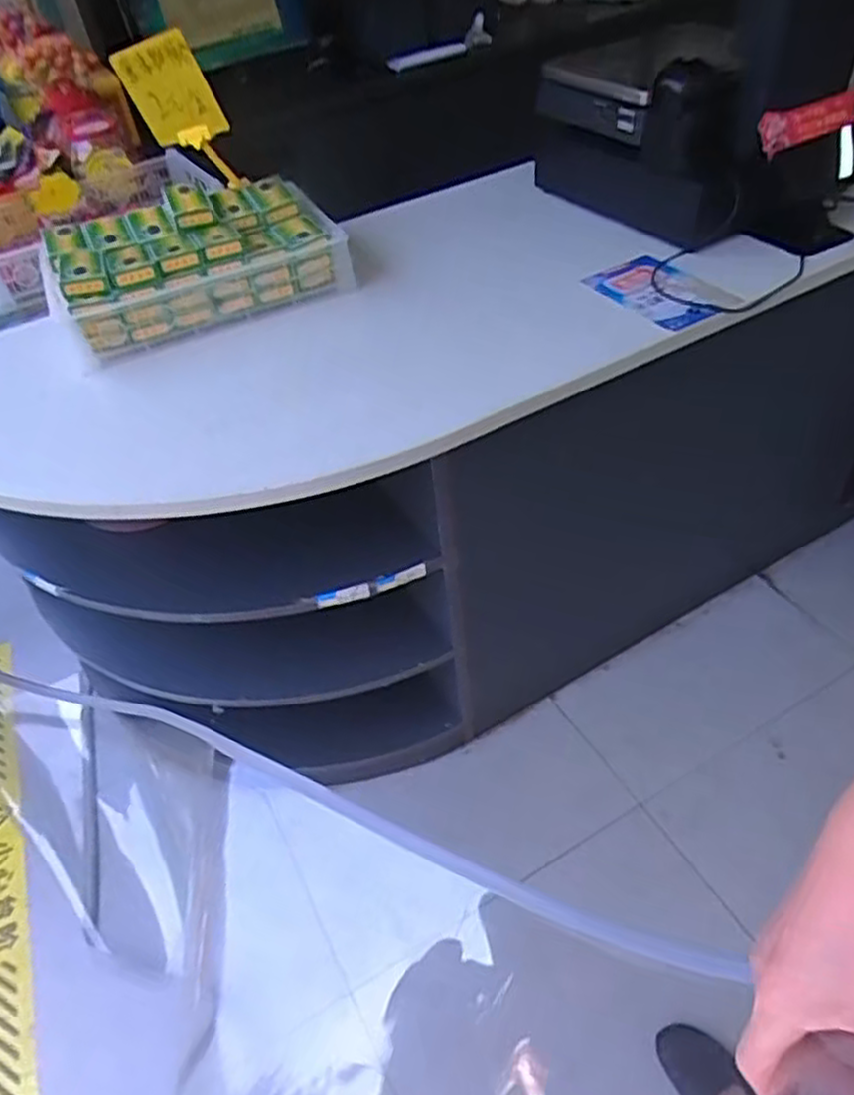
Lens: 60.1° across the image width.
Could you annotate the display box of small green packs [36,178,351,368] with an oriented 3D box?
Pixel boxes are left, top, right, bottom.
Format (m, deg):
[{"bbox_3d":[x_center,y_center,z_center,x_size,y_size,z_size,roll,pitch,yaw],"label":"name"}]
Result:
[{"bbox_3d":[-0.396,-0.493,1.252,0.461,0.125,0.306,-21,47,-13],"label":"display box of small green packs"}]

